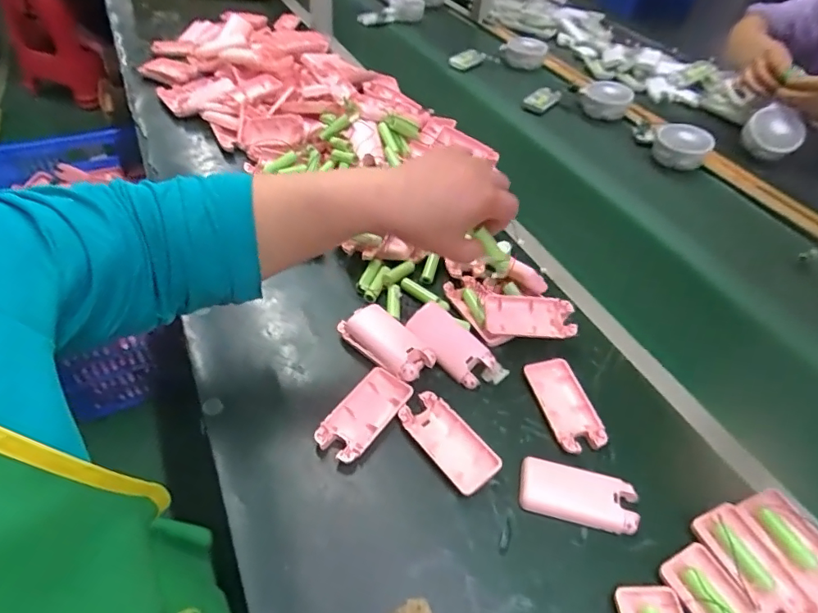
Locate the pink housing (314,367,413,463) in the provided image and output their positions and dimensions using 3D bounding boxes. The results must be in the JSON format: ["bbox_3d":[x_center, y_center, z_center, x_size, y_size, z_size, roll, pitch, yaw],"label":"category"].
[{"bbox_3d":[-0.041,0.099,0.450,0.044,0.018,0.094,29,50,22],"label":"pink housing"}]

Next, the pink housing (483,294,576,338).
[{"bbox_3d":[0.127,0.011,0.522,0.092,0.012,0.045,4,66,2],"label":"pink housing"}]

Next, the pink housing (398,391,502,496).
[{"bbox_3d":[0.035,0.118,0.435,0.047,0.014,0.093,-30,55,-29],"label":"pink housing"}]

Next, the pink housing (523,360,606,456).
[{"bbox_3d":[0.148,0.094,0.471,0.047,0.016,0.097,-9,47,-13],"label":"pink housing"}]

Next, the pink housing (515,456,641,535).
[{"bbox_3d":[0.139,0.156,0.408,0.093,0.014,0.043,13,46,8],"label":"pink housing"}]

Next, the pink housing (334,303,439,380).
[{"bbox_3d":[-0.022,0.035,0.494,0.047,0.017,0.100,-34,57,-31],"label":"pink housing"}]

